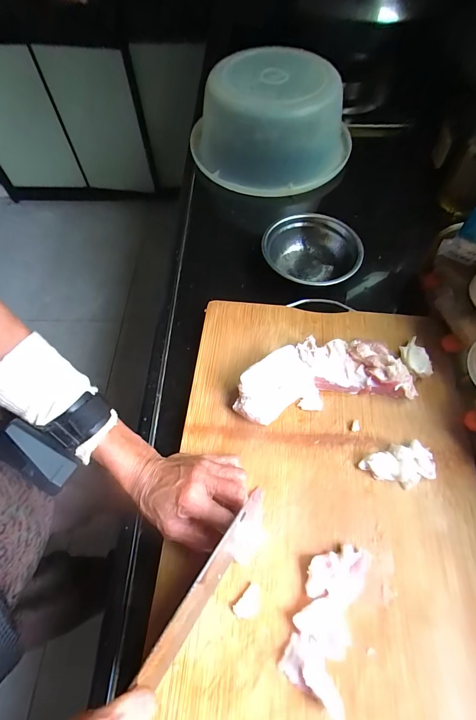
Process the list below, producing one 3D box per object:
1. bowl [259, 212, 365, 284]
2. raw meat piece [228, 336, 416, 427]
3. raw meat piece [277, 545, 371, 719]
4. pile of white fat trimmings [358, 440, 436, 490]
[{"bbox_3d":[0.114,-0.164,0.528,0.143,0.054,0.147,-1,62,1],"label":"bowl"},{"bbox_3d":[0.097,0.017,0.398,0.203,0.054,0.085,-11,62,-4],"label":"raw meat piece"},{"bbox_3d":[0.080,0.229,0.298,0.050,0.019,0.117,19,64,11],"label":"raw meat piece"},{"bbox_3d":[0.178,0.116,0.362,0.078,0.018,0.043,-18,63,-8],"label":"pile of white fat trimmings"}]

